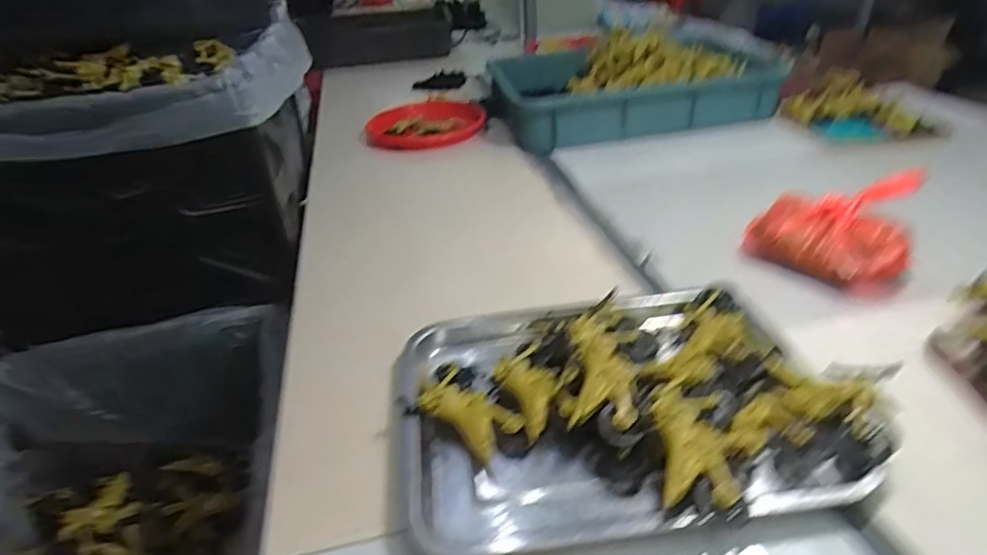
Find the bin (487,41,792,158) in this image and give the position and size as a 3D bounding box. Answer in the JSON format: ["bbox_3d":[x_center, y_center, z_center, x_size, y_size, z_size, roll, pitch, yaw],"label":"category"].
[{"bbox_3d":[0.261,-0.408,1.183,0.531,0.099,0.357,-11,33,-11],"label":"bin"}]

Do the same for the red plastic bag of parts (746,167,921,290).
[{"bbox_3d":[0.387,-0.063,0.651,0.153,0.093,0.114,23,43,36],"label":"red plastic bag of parts"}]

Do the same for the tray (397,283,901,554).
[{"bbox_3d":[0.107,0.094,0.491,0.373,0.056,0.260,-8,34,-4],"label":"tray"}]

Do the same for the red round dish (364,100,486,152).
[{"bbox_3d":[-0.136,-0.322,1.174,0.235,0.038,0.225,-3,33,2],"label":"red round dish"}]

